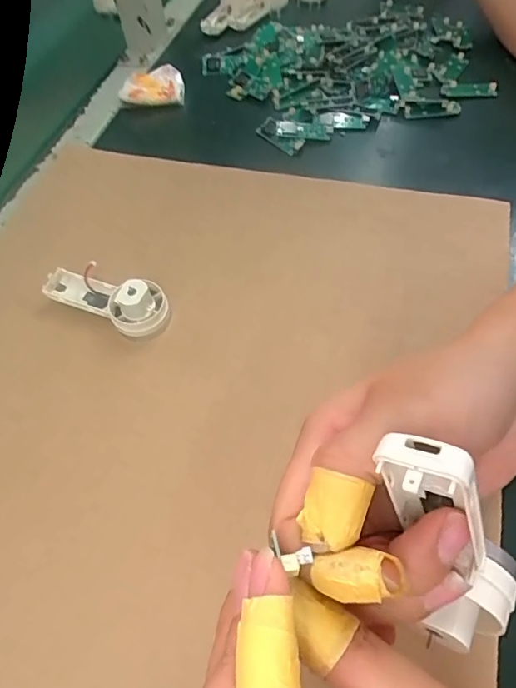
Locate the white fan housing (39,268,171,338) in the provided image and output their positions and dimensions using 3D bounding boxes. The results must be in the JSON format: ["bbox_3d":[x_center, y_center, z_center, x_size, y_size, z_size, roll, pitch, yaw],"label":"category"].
[{"bbox_3d":[-0.108,-0.035,0.338,0.093,0.028,0.038,20,62,16],"label":"white fan housing"}]

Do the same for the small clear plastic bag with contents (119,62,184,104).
[{"bbox_3d":[-0.110,-0.268,0.500,0.062,0.020,0.050,-10,58,-1],"label":"small clear plastic bag with contents"}]

